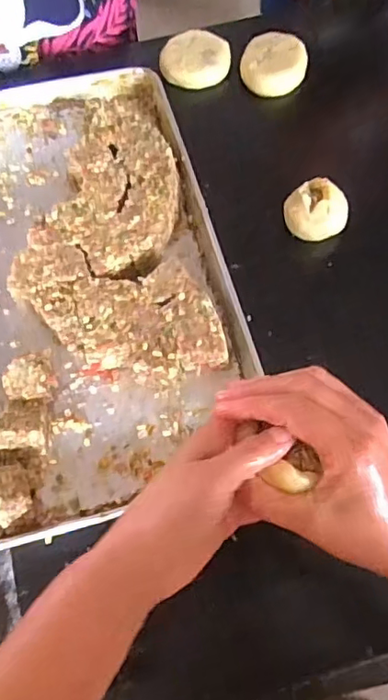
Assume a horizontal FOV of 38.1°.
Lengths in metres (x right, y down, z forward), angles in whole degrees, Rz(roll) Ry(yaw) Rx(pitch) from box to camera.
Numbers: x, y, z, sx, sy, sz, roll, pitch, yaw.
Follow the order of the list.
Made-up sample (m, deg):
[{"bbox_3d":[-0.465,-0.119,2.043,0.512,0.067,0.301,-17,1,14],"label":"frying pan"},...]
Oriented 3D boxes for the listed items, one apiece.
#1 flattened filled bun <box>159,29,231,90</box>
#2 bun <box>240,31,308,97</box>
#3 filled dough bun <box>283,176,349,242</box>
[{"bbox_3d":[0.002,-0.445,0.857,0.104,0.022,0.103,5,68,2],"label":"flattened filled bun"},{"bbox_3d":[0.121,-0.431,0.848,0.096,0.042,0.083,8,68,3],"label":"bun"},{"bbox_3d":[0.160,-0.178,0.741,0.070,0.069,0.075,-31,72,-12],"label":"filled dough bun"}]

